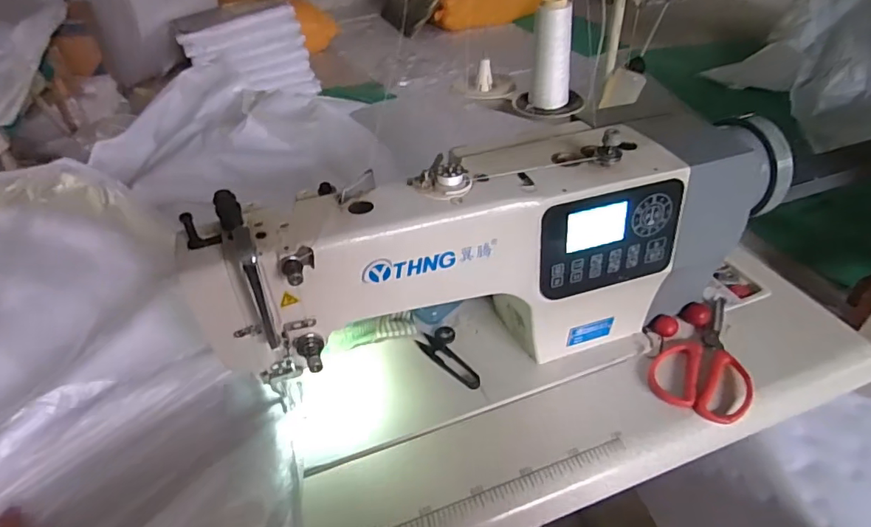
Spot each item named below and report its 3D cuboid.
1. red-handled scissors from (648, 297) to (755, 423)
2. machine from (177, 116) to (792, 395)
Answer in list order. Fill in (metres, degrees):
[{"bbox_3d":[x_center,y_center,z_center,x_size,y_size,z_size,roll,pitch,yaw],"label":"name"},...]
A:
[{"bbox_3d":[0.308,0.096,0.607,0.098,0.013,0.190,16,44,20],"label":"red-handled scissors"},{"bbox_3d":[0.061,0.004,0.542,0.545,0.228,0.132,-12,42,-11],"label":"machine"}]

